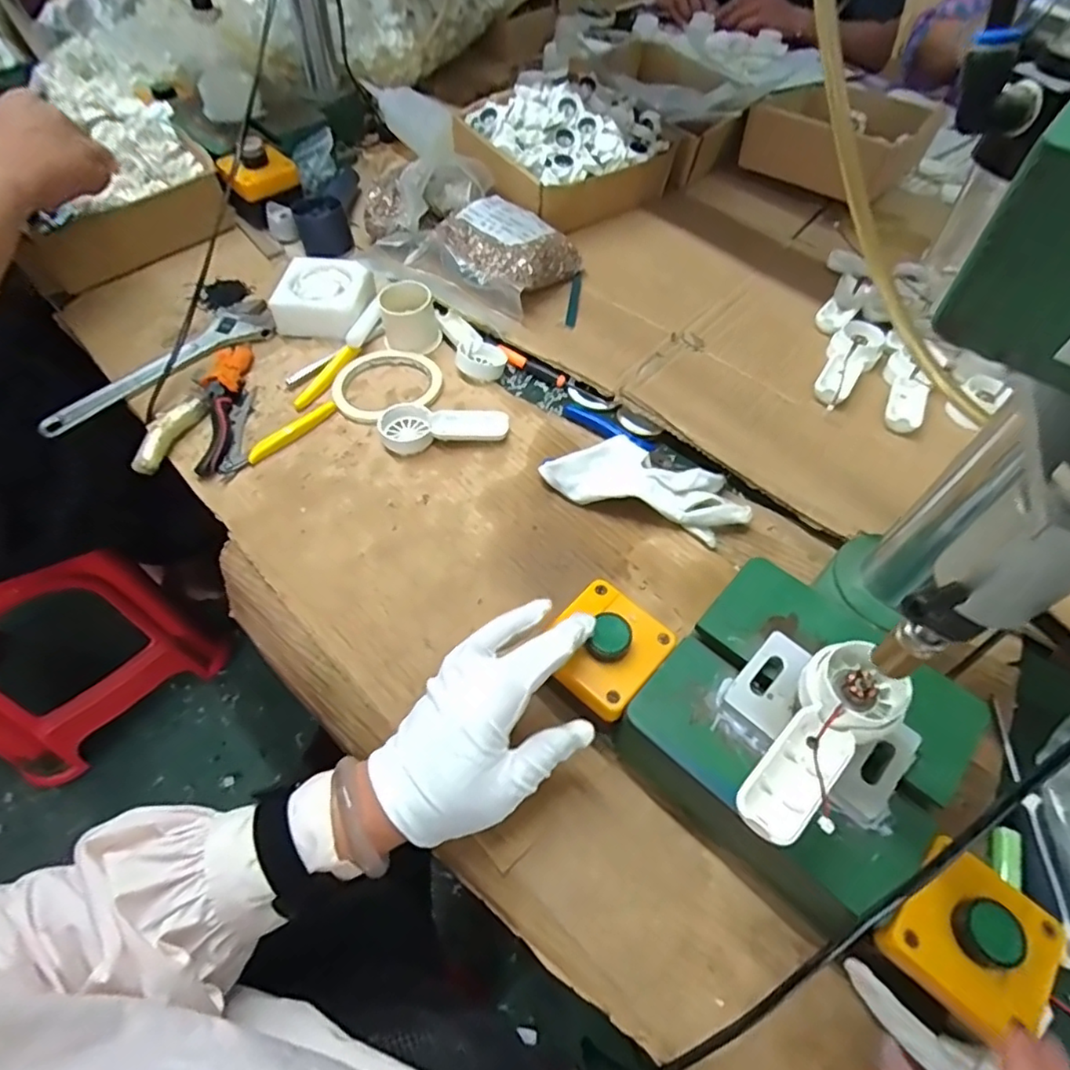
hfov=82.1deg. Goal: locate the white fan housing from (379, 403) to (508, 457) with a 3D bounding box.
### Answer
[{"bbox_3d":[-0.081,-0.099,0.552,0.113,0.016,0.049,-1,55,-3],"label":"white fan housing"}]

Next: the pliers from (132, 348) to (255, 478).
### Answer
[{"bbox_3d":[-0.301,-0.119,0.552,0.060,0.024,0.154,0,55,-2],"label":"pliers"}]

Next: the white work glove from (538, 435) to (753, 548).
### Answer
[{"bbox_3d":[0.092,-0.042,0.505,0.163,0.034,0.058,20,56,11],"label":"white work glove"}]

